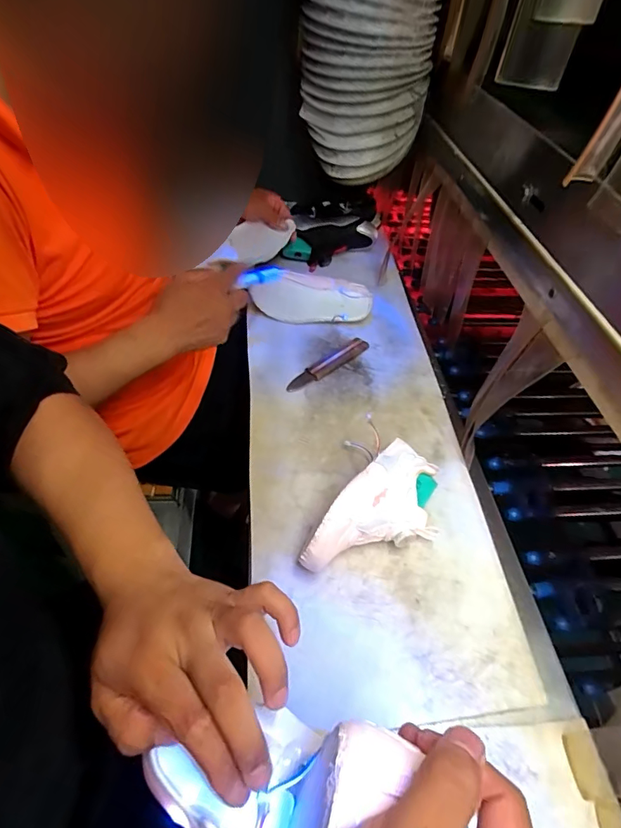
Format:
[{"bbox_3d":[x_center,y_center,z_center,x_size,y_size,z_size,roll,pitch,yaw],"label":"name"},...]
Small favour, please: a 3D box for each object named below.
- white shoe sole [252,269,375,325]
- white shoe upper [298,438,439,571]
[{"bbox_3d":[0.002,-0.186,0.760,0.196,0.065,0.053,2,47,-4],"label":"white shoe sole"},{"bbox_3d":[0.079,0.109,0.483,0.088,0.074,0.188,34,53,24],"label":"white shoe upper"}]

